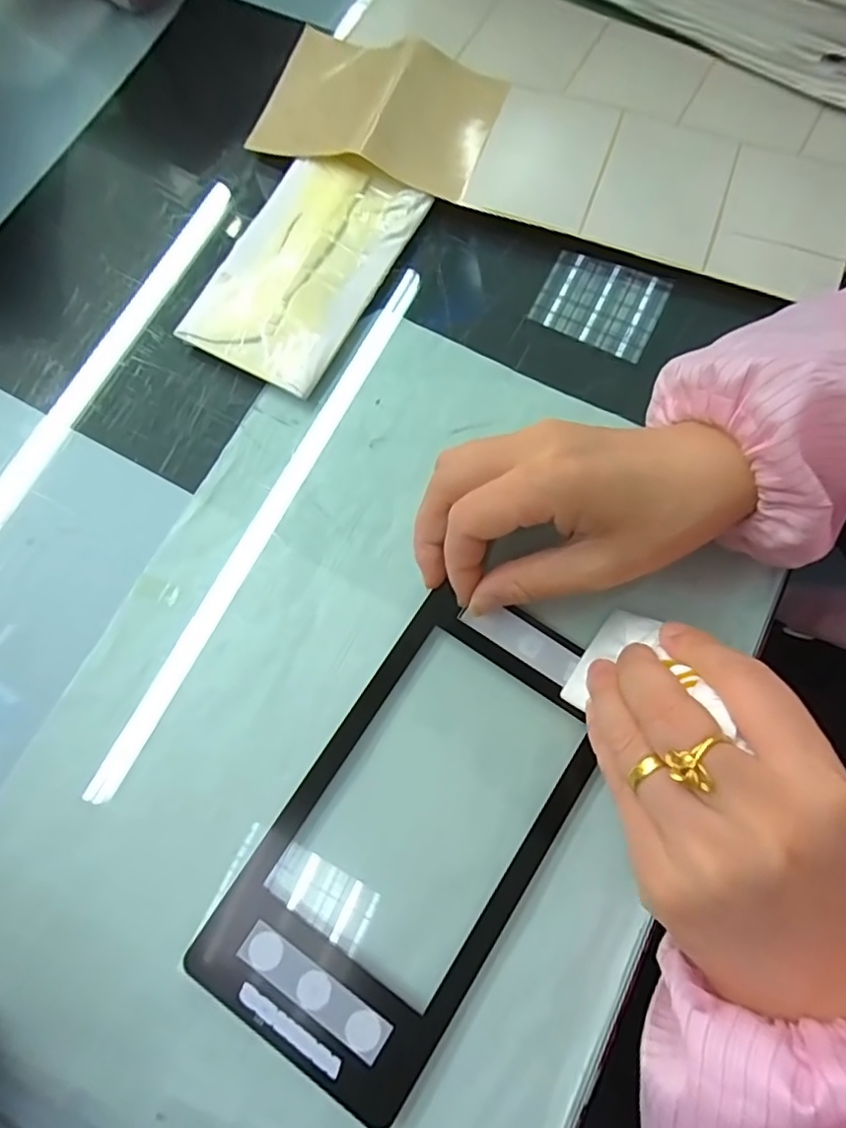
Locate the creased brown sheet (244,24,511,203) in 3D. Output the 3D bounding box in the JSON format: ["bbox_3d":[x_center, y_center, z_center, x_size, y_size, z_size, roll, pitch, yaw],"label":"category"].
[{"bbox_3d":[-0.027,-0.265,0.332,0.129,0.015,0.092,19,77,6],"label":"creased brown sheet"}]

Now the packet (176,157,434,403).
[{"bbox_3d":[-0.064,-0.160,0.307,0.080,0.014,0.134,28,79,8],"label":"packet"}]

